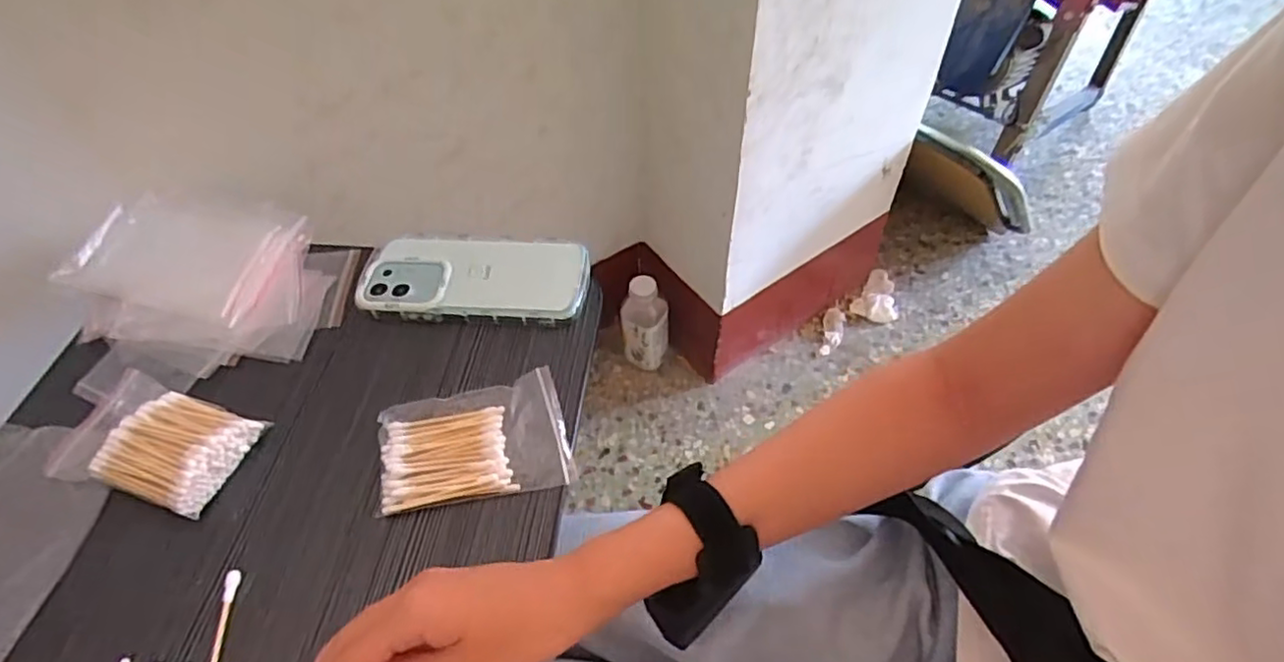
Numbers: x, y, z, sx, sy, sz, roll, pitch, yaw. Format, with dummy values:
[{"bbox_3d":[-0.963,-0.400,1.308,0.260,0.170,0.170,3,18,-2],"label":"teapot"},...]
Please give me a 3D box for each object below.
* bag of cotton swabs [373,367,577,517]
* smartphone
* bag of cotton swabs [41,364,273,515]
[{"bbox_3d":[-0.106,0.071,0.408,0.115,0.019,0.074,-13,53,-7],"label":"bag of cotton swabs"},{"bbox_3d":[-0.127,-0.041,0.492,0.167,0.017,0.069,2,53,4],"label":"smartphone"},{"bbox_3d":[-0.308,0.070,0.408,0.111,0.026,0.070,14,55,13],"label":"bag of cotton swabs"}]

